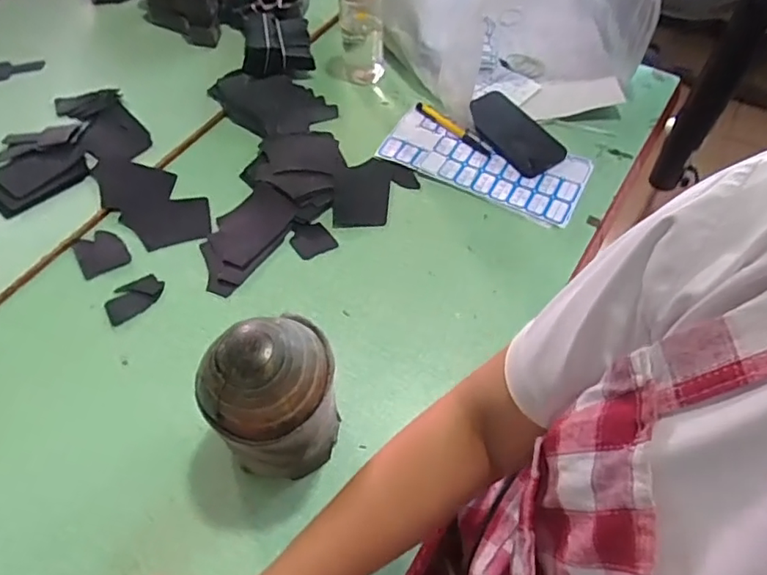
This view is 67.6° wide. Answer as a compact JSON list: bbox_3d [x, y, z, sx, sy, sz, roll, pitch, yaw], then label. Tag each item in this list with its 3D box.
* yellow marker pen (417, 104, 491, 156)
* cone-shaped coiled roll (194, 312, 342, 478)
[{"bbox_3d":[0.094,-0.218,0.788,0.021,0.009,0.138,-38,65,-23],"label":"yellow marker pen"},{"bbox_3d":[-0.092,0.095,0.487,0.103,0.171,0.101,1,57,-1],"label":"cone-shaped coiled roll"}]

